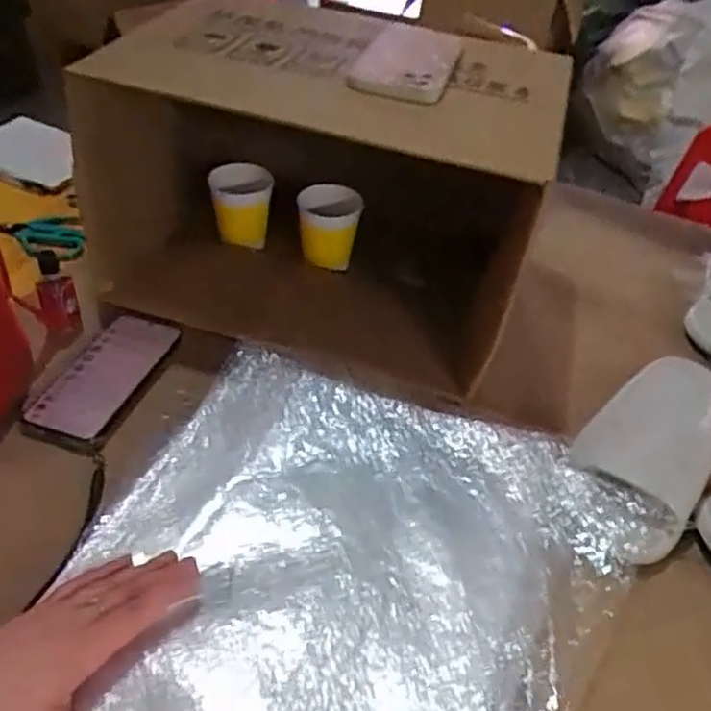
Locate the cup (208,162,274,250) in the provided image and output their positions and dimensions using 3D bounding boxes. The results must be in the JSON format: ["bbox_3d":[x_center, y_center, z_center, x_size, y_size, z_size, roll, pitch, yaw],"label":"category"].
[{"bbox_3d":[-0.129,-0.169,0.793,0.066,0.080,0.077,1,42,-5],"label":"cup"}]

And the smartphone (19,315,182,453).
[{"bbox_3d":[-0.229,0.019,0.639,0.073,0.010,0.157,24,47,5],"label":"smartphone"}]

